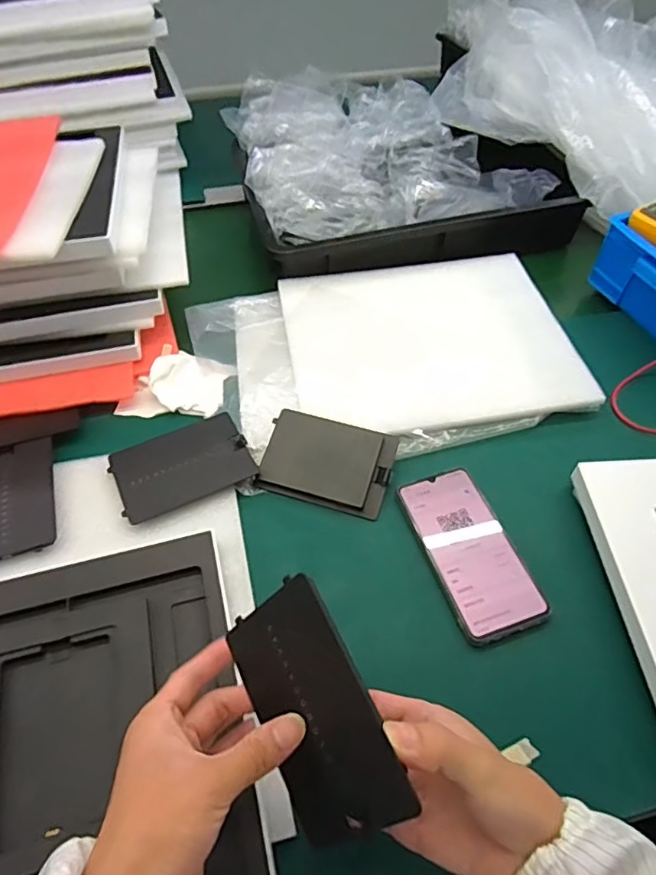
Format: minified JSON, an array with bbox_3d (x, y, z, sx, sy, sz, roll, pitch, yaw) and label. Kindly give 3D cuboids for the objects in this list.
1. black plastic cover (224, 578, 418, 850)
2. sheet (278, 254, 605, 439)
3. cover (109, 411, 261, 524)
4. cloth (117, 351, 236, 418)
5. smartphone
[{"bbox_3d":[-0.009,0.139,0.286,0.004,0.082,0.118,-1,54,-49],"label":"black plastic cover"},{"bbox_3d":[0.103,-0.110,0.612,0.286,0.017,0.245,-9,55,-3],"label":"sheet"},{"bbox_3d":[-0.135,0.023,0.517,0.119,0.009,0.084,-23,56,-18],"label":"cover"},{"bbox_3d":[-0.157,-0.057,0.583,0.101,0.027,0.085,8,51,7],"label":"cloth"},{"bbox_3d":[0.118,0.093,0.469,0.068,0.012,0.150,-14,52,-11],"label":"smartphone"}]

